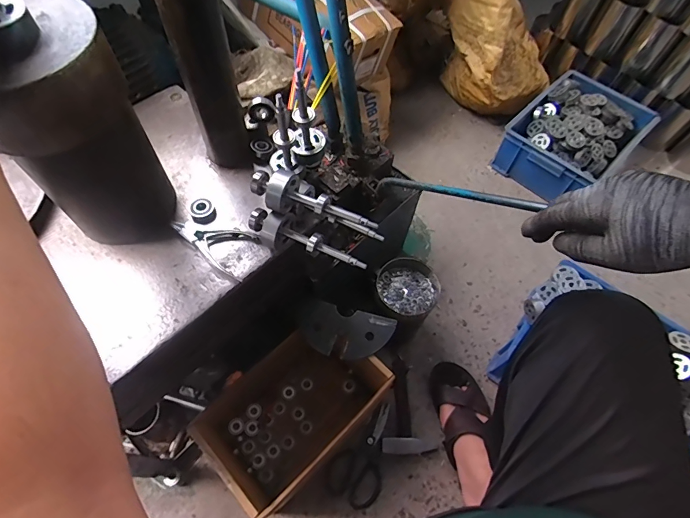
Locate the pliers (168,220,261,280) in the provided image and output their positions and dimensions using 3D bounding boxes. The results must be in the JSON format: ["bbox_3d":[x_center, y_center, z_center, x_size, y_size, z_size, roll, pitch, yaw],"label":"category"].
[{"bbox_3d":[-0.175,-0.022,0.531,0.120,0.012,0.066,26,63,11],"label":"pliers"}]

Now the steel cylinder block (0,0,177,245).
[{"bbox_3d":[-0.276,-0.121,0.438,0.122,0.248,0.129,41,67,18],"label":"steel cylinder block"}]

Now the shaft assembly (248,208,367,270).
[{"bbox_3d":[-0.051,-0.022,0.509,0.166,0.036,0.046,27,63,12],"label":"shaft assembly"}]

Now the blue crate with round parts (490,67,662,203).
[{"bbox_3d":[0.689,-0.369,1.198,0.428,0.159,0.302,-38,69,-21],"label":"blue crate with round parts"}]

